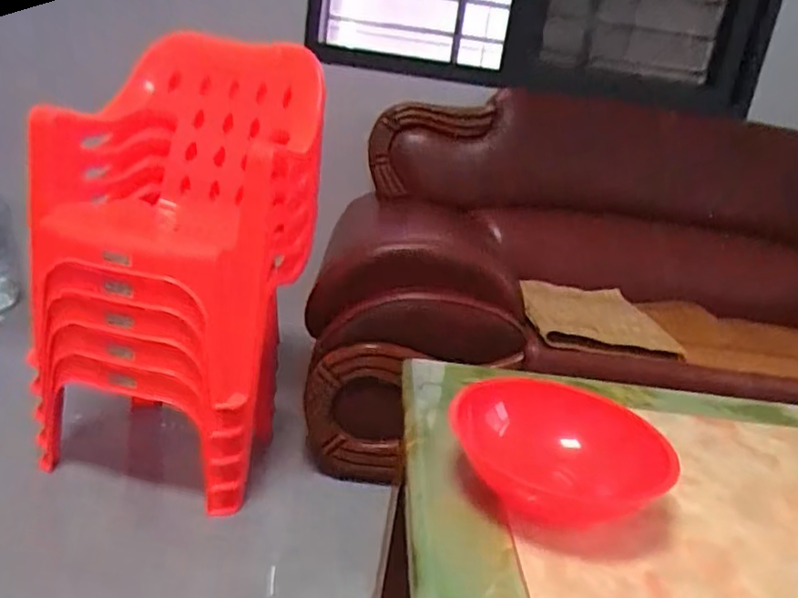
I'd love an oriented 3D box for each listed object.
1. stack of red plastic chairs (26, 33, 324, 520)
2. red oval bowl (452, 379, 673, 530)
[{"bbox_3d":[-0.493,-0.074,1.525,0.562,0.794,0.648,6,19,-4],"label":"stack of red plastic chairs"},{"bbox_3d":[0.176,0.180,0.771,0.233,0.080,0.199,8,18,1],"label":"red oval bowl"}]

